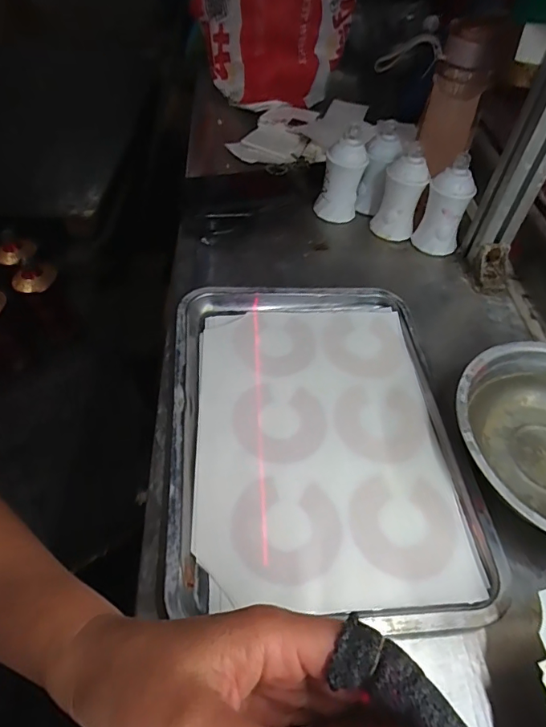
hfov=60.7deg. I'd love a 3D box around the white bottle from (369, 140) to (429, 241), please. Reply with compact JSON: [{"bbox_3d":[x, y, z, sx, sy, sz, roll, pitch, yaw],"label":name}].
[{"bbox_3d":[0.170,-0.224,0.619,0.055,0.104,0.051,15,53,7],"label":"white bottle"}]

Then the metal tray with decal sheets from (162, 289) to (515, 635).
[{"bbox_3d":[0.039,0.054,0.430,0.256,0.032,0.331,-1,53,-5],"label":"metal tray with decal sheets"}]

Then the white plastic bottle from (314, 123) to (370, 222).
[{"bbox_3d":[0.093,-0.252,0.622,0.052,0.097,0.047,15,53,7],"label":"white plastic bottle"}]

